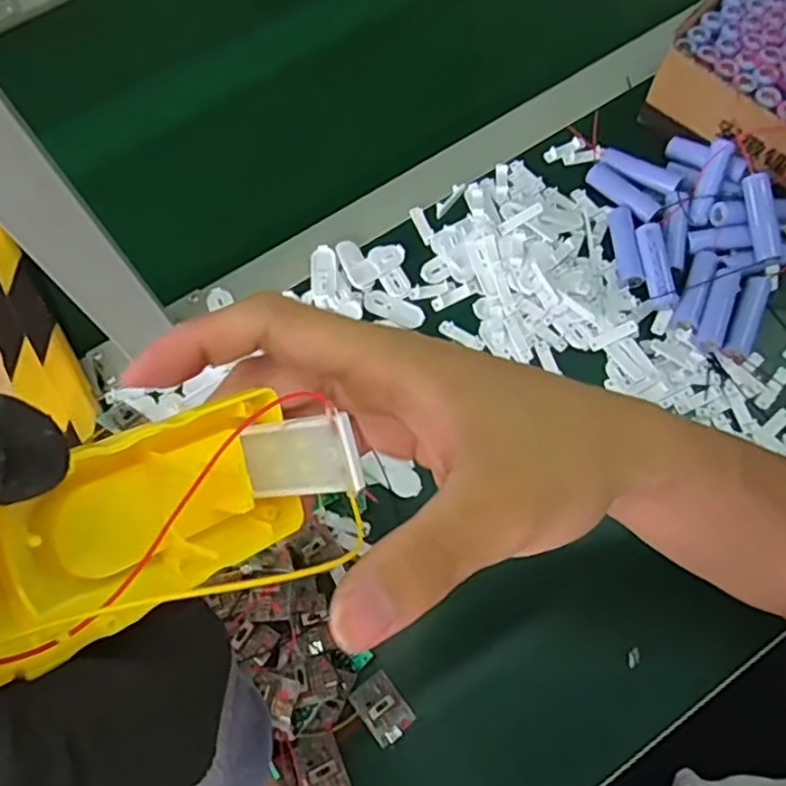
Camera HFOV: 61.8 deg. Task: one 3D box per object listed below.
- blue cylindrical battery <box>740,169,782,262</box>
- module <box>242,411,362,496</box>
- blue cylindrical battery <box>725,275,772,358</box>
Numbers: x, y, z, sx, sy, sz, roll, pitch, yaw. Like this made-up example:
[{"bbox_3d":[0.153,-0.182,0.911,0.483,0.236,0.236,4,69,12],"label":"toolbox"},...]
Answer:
[{"bbox_3d":[0.278,-0.132,0.491,0.019,0.023,0.067,-7,83,0],"label":"blue cylindrical battery"},{"bbox_3d":[-0.025,0.017,0.173,0.034,0.004,0.021,-11,97,27],"label":"module"},{"bbox_3d":[0.265,-0.057,0.490,0.019,0.015,0.070,25,71,12],"label":"blue cylindrical battery"}]

